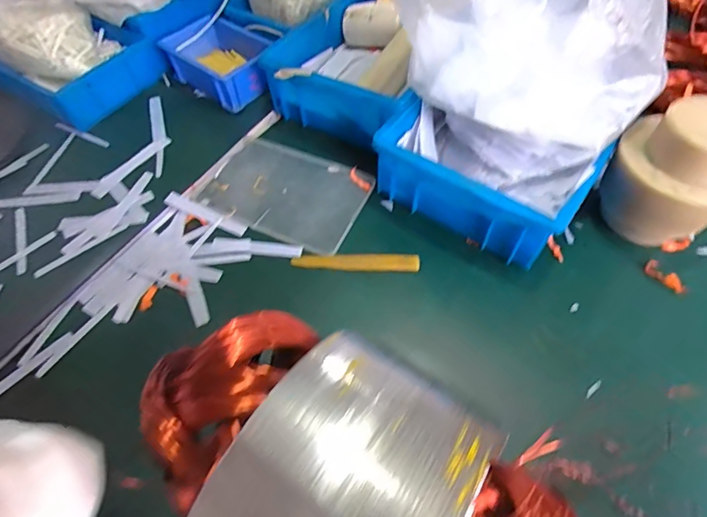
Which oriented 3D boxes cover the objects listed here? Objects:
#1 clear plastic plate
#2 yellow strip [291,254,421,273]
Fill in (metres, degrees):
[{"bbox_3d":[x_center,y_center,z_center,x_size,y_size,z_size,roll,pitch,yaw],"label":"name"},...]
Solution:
[{"bbox_3d":[-0.076,-0.078,0.496,0.174,0.009,0.123,23,62,12],"label":"clear plastic plate"},{"bbox_3d":[0.003,0.004,0.442,0.128,0.009,0.018,1,56,3],"label":"yellow strip"}]

